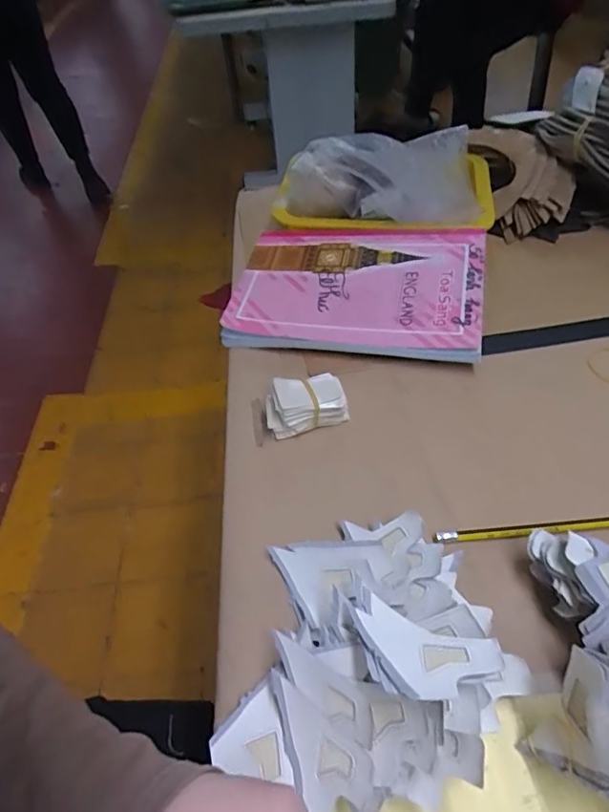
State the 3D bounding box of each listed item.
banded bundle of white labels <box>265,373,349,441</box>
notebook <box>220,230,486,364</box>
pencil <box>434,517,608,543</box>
[{"bbox_3d":[0.000,-0.002,0.477,0.069,0.043,0.034,-18,49,-11],"label":"banded bundle of white labels"},{"bbox_3d":[0.054,-0.125,0.564,0.248,0.017,0.166,5,61,14],"label":"notebook"},{"bbox_3d":[0.184,0.087,0.399,0.175,0.007,0.008,-6,48,0],"label":"pencil"}]

